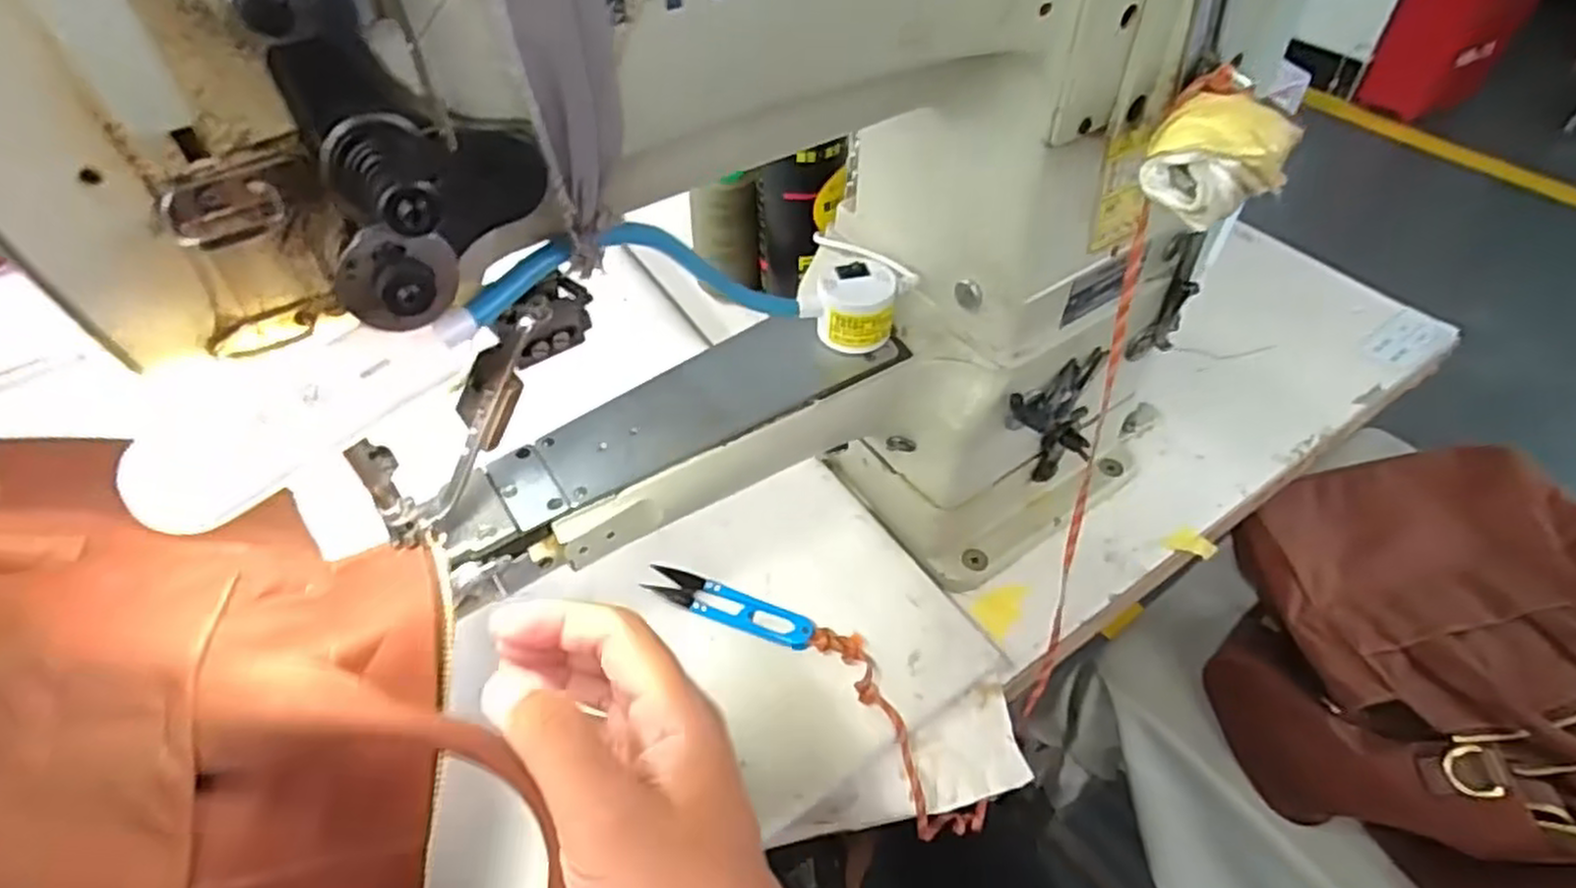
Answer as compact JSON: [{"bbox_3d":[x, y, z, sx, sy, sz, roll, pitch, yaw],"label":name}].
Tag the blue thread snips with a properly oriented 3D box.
[{"bbox_3d":[-0.032,0.089,0.431,0.099,0.006,0.023,17,52,18],"label":"blue thread snips"}]

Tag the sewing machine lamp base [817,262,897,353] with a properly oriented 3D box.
[{"bbox_3d":[0.032,-0.064,0.367,0.036,0.031,0.029,-2,49,3],"label":"sewing machine lamp base"}]

